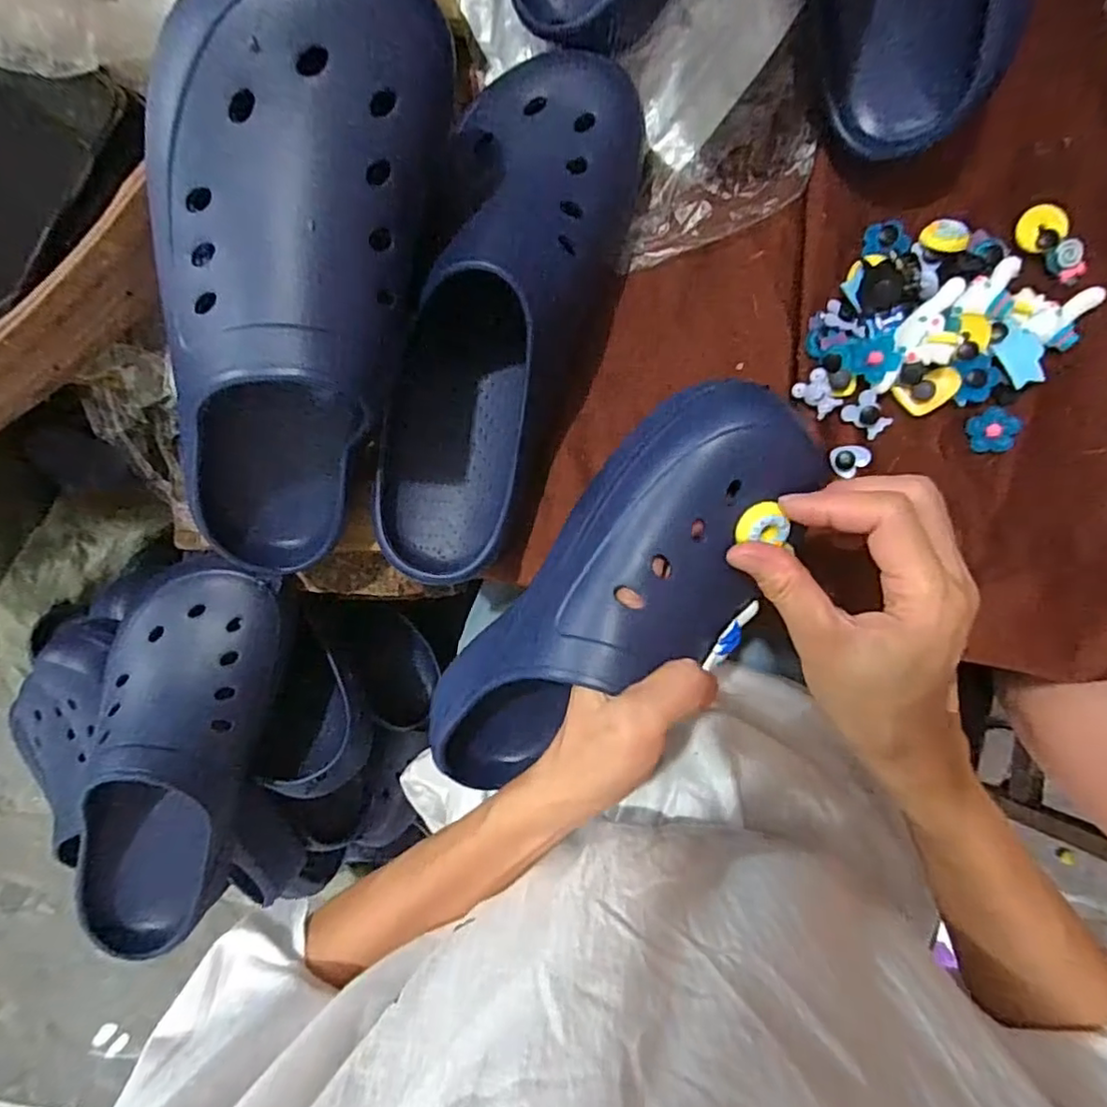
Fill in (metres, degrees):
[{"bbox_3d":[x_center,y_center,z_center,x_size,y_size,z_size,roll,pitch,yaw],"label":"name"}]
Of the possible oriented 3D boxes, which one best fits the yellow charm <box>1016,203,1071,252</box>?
[{"bbox_3d":[0.264,-0.176,0.327,0.024,0.005,0.023,1,95,8],"label":"yellow charm"}]

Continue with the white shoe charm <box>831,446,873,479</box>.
[{"bbox_3d":[0.171,-0.053,0.350,0.019,0.009,0.017,-5,91,5],"label":"white shoe charm"}]

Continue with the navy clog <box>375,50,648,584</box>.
[{"bbox_3d":[-0.032,-0.120,0.325,0.092,0.086,0.289,18,97,6],"label":"navy clog"}]

